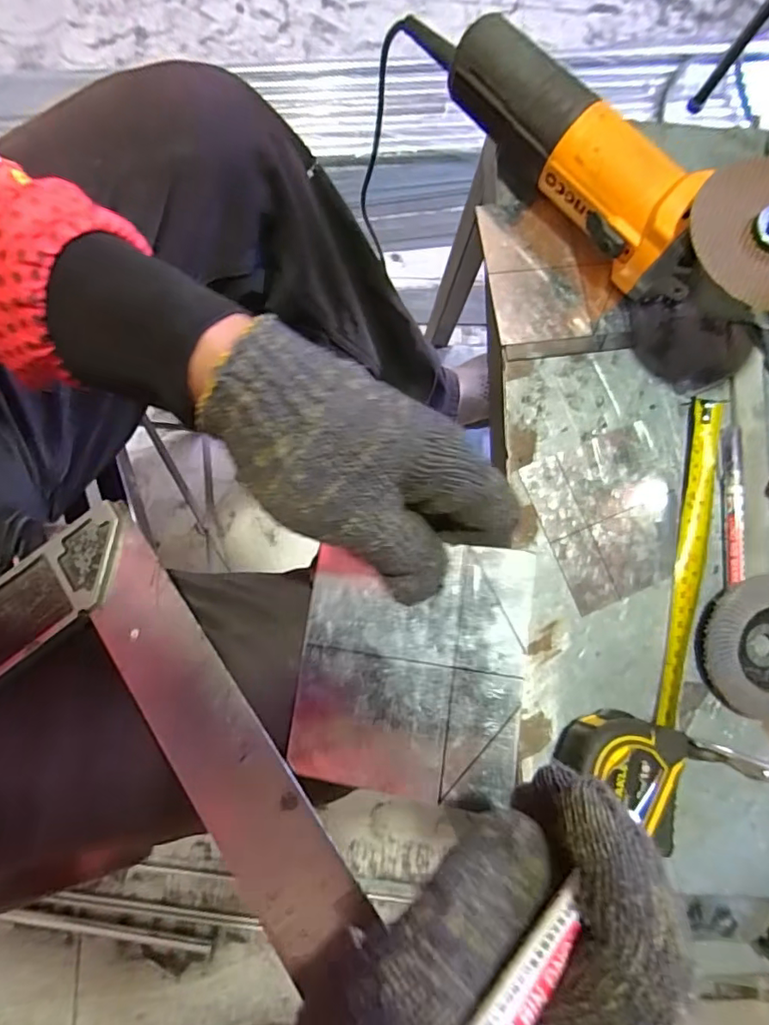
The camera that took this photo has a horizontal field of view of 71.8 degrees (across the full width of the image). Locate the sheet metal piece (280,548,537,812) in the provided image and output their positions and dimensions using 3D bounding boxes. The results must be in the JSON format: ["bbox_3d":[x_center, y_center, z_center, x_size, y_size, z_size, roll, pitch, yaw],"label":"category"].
[{"bbox_3d":[0.010,0.069,0.238,0.099,0.004,0.106,5,79,15],"label":"sheet metal piece"}]

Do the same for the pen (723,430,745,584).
[{"bbox_3d":[0.245,-0.005,0.373,0.013,0.008,0.112,5,78,3],"label":"pen"}]

